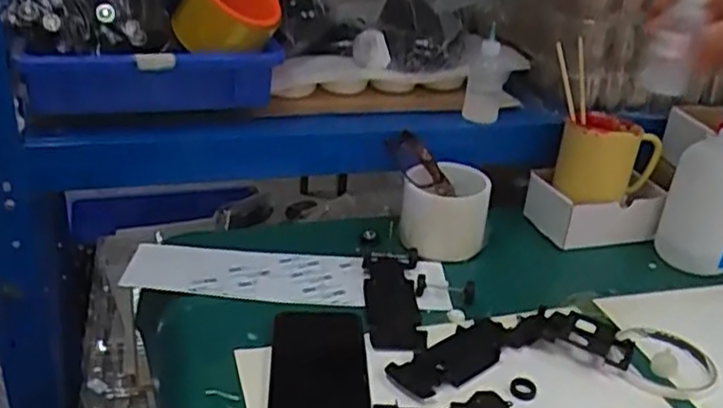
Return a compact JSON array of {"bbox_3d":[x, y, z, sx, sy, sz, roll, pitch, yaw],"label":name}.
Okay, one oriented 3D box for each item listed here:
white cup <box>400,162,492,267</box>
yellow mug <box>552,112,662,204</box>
[{"bbox_3d":[0.085,0.012,0.723,0.086,0.080,0.093,4,27,-2],"label":"white cup"},{"bbox_3d":[0.269,-0.049,0.776,0.099,0.074,0.099,18,28,21],"label":"yellow mug"}]

